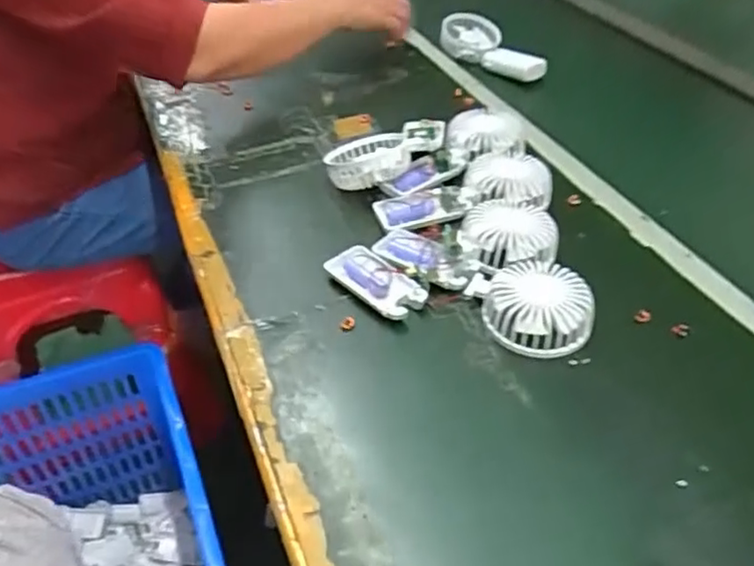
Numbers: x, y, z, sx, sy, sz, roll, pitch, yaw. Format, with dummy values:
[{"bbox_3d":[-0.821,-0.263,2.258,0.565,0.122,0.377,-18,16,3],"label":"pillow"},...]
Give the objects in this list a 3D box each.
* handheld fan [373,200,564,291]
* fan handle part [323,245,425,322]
[{"bbox_3d":[0.086,-0.032,0.602,0.166,0.035,0.085,-10,43,-8],"label":"handheld fan"},{"bbox_3d":[-0.001,-0.001,0.585,0.042,0.017,0.094,-34,51,-30],"label":"fan handle part"}]

